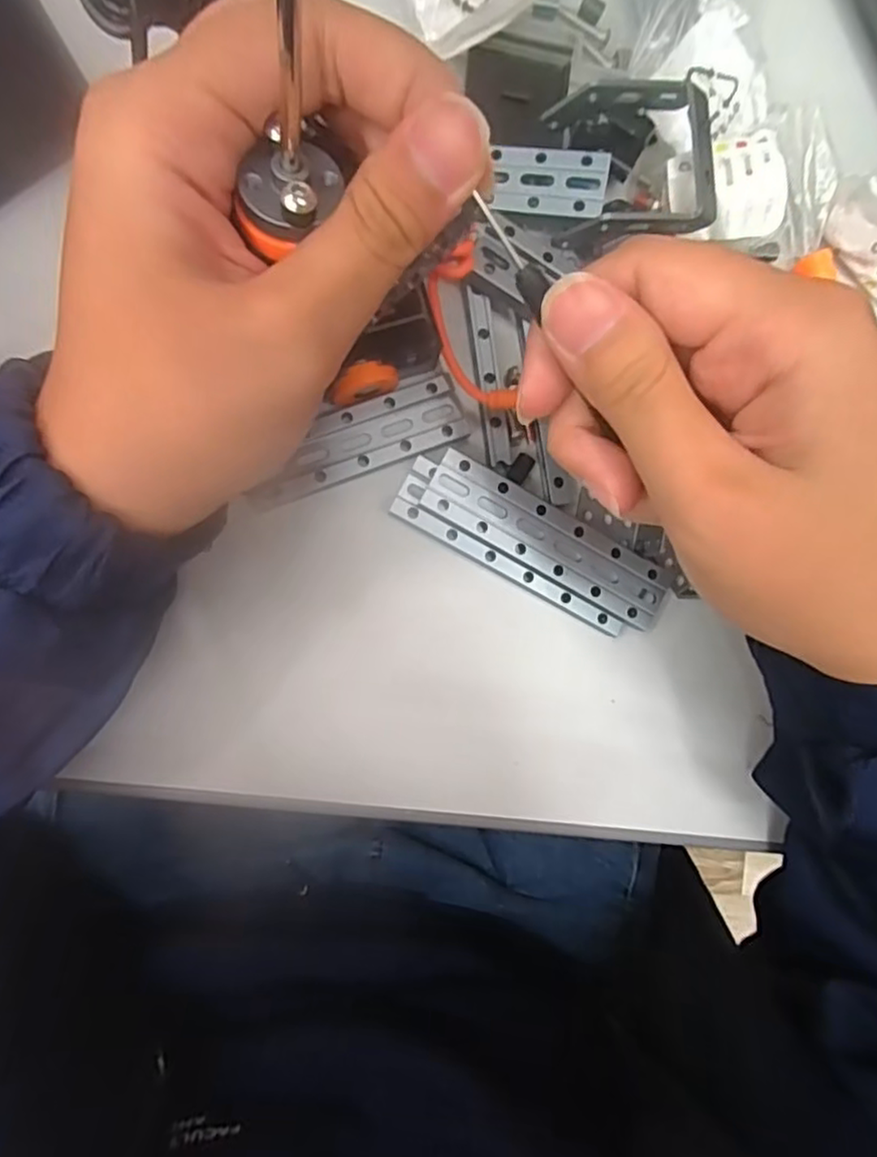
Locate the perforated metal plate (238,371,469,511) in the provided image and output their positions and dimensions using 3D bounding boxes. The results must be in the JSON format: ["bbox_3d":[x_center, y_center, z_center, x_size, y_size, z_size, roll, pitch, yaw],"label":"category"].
[{"bbox_3d":[-0.028,-0.048,0.230,0.077,0.010,0.024,-21,94,-4],"label":"perforated metal plate"}]

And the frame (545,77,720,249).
[{"bbox_3d":[0.066,-0.141,0.224,0.054,0.027,0.048,-8,93,-5],"label":"frame"}]

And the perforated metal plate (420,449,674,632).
[{"bbox_3d":[0.040,-0.013,0.239,0.095,0.010,0.024,29,89,-6],"label":"perforated metal plate"}]

